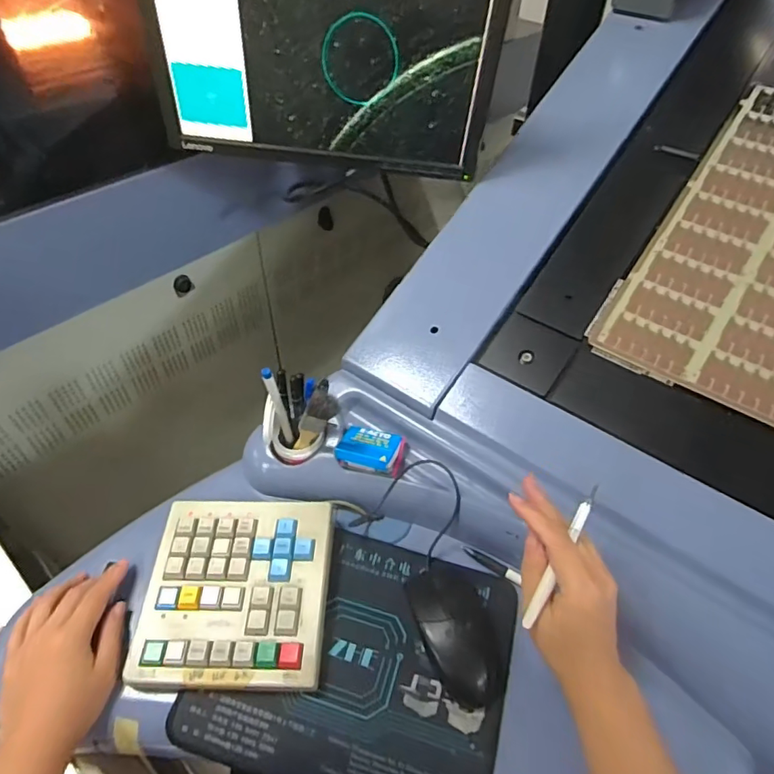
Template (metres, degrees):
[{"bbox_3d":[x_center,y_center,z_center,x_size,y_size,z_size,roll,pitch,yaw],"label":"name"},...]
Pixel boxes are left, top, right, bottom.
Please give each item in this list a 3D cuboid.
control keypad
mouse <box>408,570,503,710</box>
[{"bbox_3d":[-0.133,0.177,0.462,0.157,0.028,0.158,2,47,0],"label":"control keypad"},{"bbox_3d":[0.058,0.211,0.450,0.066,0.034,0.112,-4,48,-6],"label":"mouse"}]

